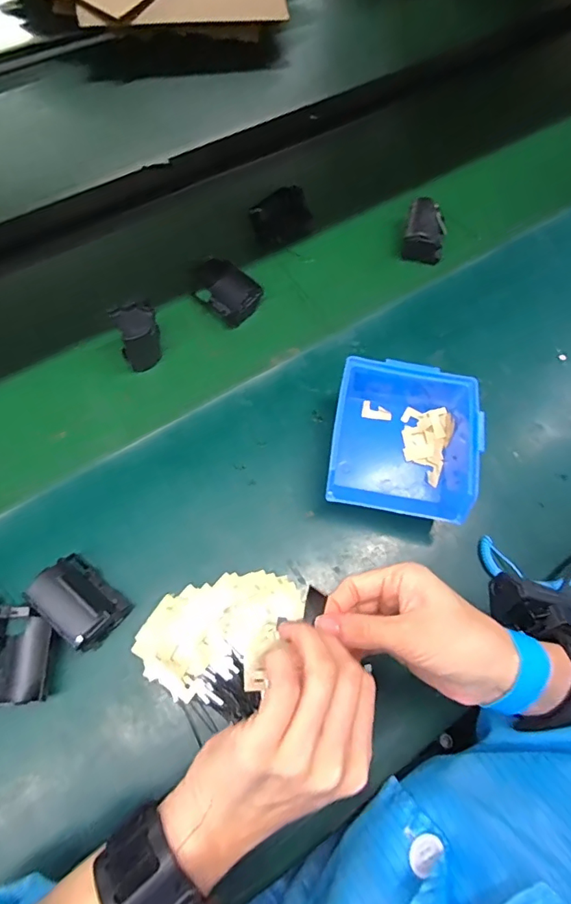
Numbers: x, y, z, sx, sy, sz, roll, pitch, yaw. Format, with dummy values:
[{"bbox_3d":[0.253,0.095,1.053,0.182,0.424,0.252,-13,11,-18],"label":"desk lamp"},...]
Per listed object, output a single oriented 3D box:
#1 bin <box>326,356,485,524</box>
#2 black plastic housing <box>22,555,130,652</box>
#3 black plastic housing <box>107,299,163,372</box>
[{"bbox_3d":[0.108,-0.013,0.450,0.122,0.065,0.144,8,65,1],"label":"bin"},{"bbox_3d":[-0.166,0.119,0.391,0.068,0.042,0.045,37,69,13],"label":"black plastic housing"},{"bbox_3d":[-0.145,-0.113,0.490,0.041,0.072,0.034,-20,68,-11],"label":"black plastic housing"}]

